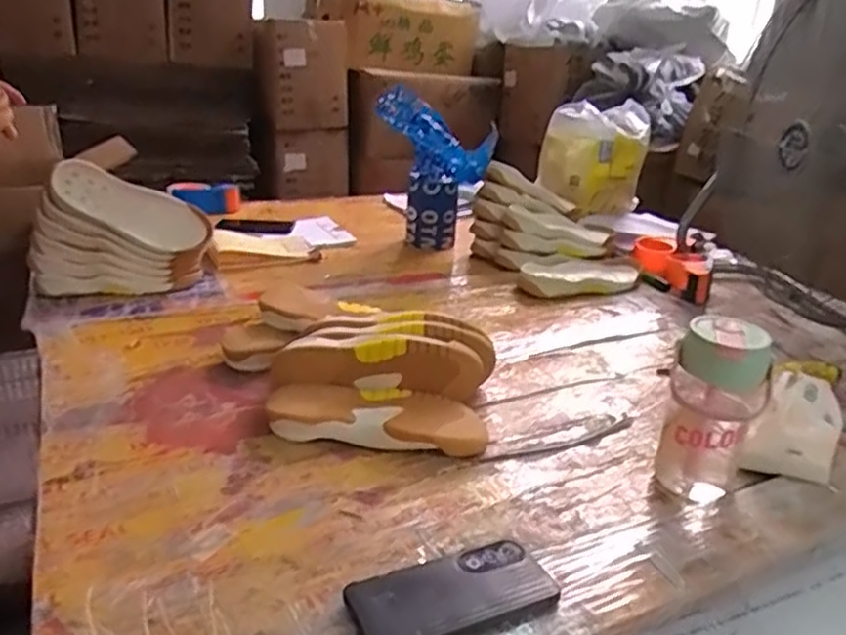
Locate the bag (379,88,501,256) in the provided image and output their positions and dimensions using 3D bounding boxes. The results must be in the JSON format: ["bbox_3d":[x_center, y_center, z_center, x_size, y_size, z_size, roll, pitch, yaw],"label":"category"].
[{"bbox_3d":[0.025,-0.292,1.445,0.107,0.298,0.277,-19,33,-42],"label":"bag"}]

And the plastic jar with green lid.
[{"bbox_3d":[0.296,0.096,0.715,0.090,0.177,0.076,15,26,22],"label":"plastic jar with green lid"}]

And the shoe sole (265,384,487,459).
[{"bbox_3d":[-0.054,0.114,0.791,0.243,0.029,0.095,4,24,-2],"label":"shoe sole"}]

